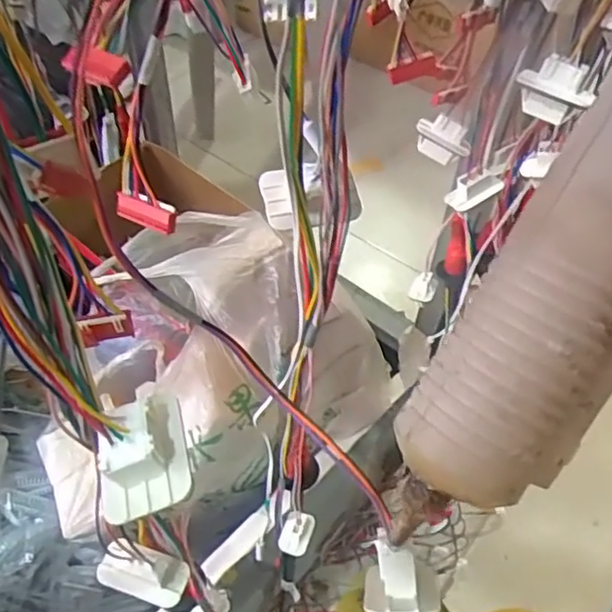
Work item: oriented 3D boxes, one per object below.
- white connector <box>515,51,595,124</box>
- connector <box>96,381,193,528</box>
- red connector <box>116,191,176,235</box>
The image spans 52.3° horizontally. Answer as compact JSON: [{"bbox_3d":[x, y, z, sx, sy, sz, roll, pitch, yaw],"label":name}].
[{"bbox_3d":[0.139,-0.121,0.348,0.041,0.031,0.015,32,55,22],"label":"white connector"},{"bbox_3d":[-0.053,0.043,0.201,0.027,0.017,0.043,-11,51,-12],"label":"connector"},{"bbox_3d":[-0.072,-0.043,0.281,0.032,0.009,0.011,23,52,16],"label":"red connector"}]

